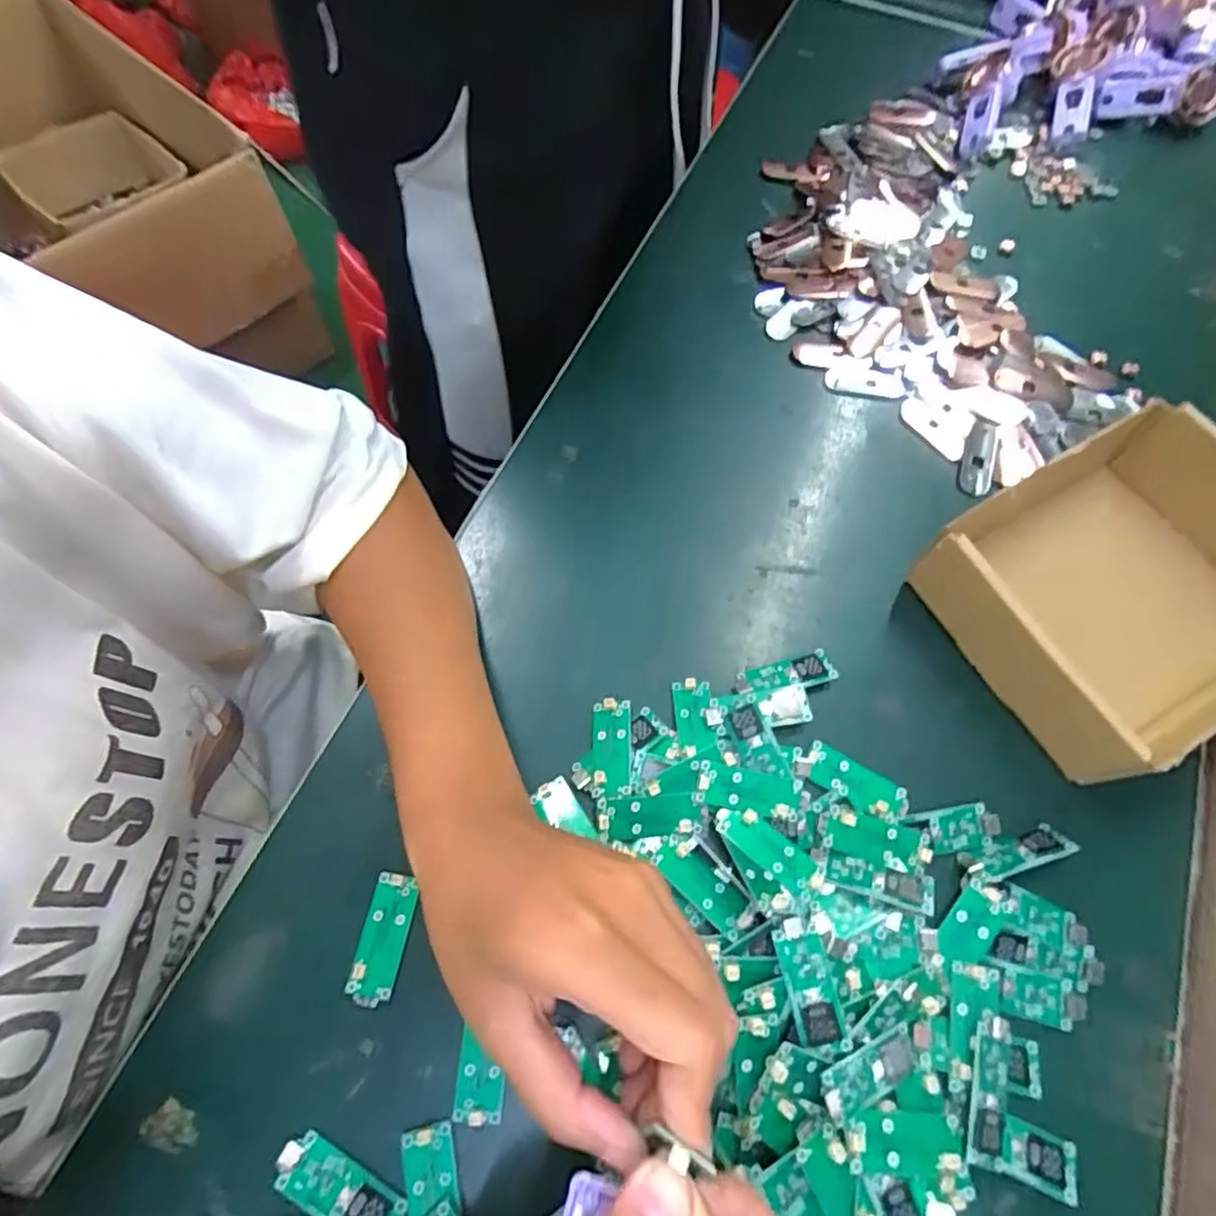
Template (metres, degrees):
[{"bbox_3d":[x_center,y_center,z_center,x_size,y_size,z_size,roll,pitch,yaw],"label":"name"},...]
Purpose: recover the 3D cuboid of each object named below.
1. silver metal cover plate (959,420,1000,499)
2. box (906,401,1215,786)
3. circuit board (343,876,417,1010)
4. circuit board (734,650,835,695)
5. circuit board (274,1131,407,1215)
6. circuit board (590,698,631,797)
[{"bbox_3d":[0.226,-0.090,0.407,0.019,0.004,0.048,16,80,6],"label":"silver metal cover plate"},{"bbox_3d":[0.267,-0.011,0.341,0.168,0.054,0.141,-29,70,-13],"label":"box"},{"bbox_3d":[-0.098,0.144,0.292,0.019,0.004,0.051,10,66,3],"label":"circuit board"},{"bbox_3d":[0.089,0.034,0.342,0.051,0.009,0.017,-12,67,-7],"label":"circuit board"},{"bbox_3d":[-0.103,0.222,0.255,0.051,0.006,0.018,26,68,10],"label":"circuit board"},{"bbox_3d":[0.001,0.067,0.325,0.019,0.004,0.047,-4,57,9],"label":"circuit board"}]

